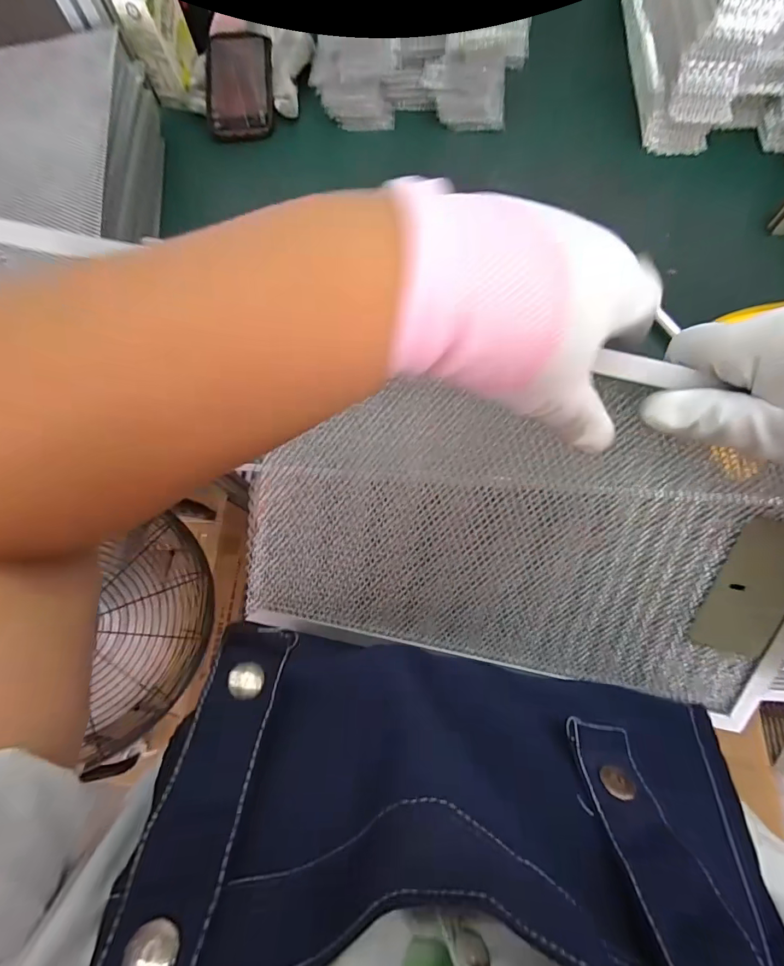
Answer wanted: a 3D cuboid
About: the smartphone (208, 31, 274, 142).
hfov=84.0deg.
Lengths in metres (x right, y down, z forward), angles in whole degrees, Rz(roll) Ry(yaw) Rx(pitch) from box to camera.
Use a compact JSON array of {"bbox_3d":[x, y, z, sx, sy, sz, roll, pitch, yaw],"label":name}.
[{"bbox_3d":[-0.195,-0.519,0.566,0.083,0.016,0.179,-6,76,-3],"label":"smartphone"}]

